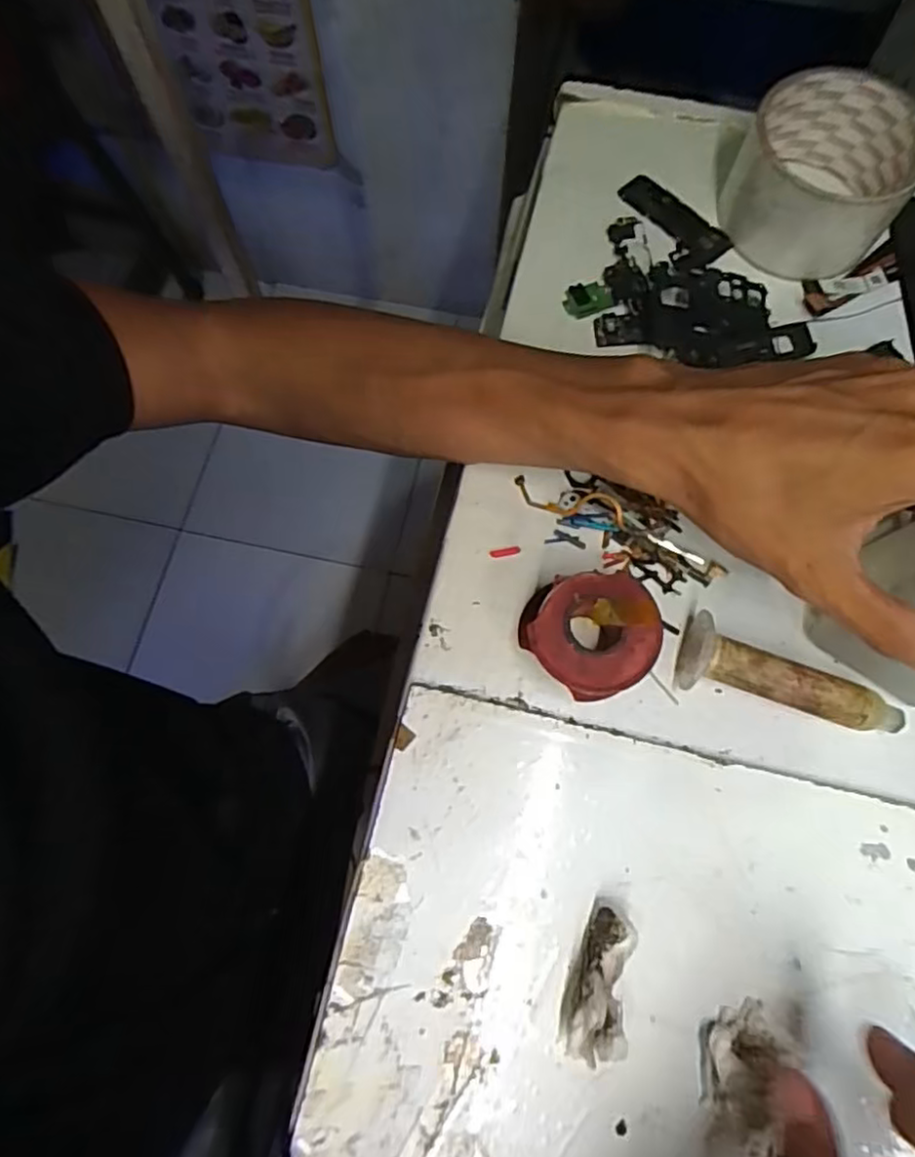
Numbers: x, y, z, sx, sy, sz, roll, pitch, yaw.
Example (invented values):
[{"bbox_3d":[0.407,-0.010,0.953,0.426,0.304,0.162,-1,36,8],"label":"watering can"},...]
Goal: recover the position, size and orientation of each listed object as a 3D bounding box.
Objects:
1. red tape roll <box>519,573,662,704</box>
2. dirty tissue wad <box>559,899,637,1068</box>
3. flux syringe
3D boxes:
[{"bbox_3d":[0.053,0.024,0.264,0.052,0.026,0.046,-1,71,-1],"label":"red tape roll"},{"bbox_3d":[0.050,0.141,0.224,0.017,0.024,0.049,14,72,4],"label":"dirty tissue wad"},{"bbox_3d":[0.137,0.041,0.264,0.088,0.021,0.030,16,72,5],"label":"flux syringe"}]

